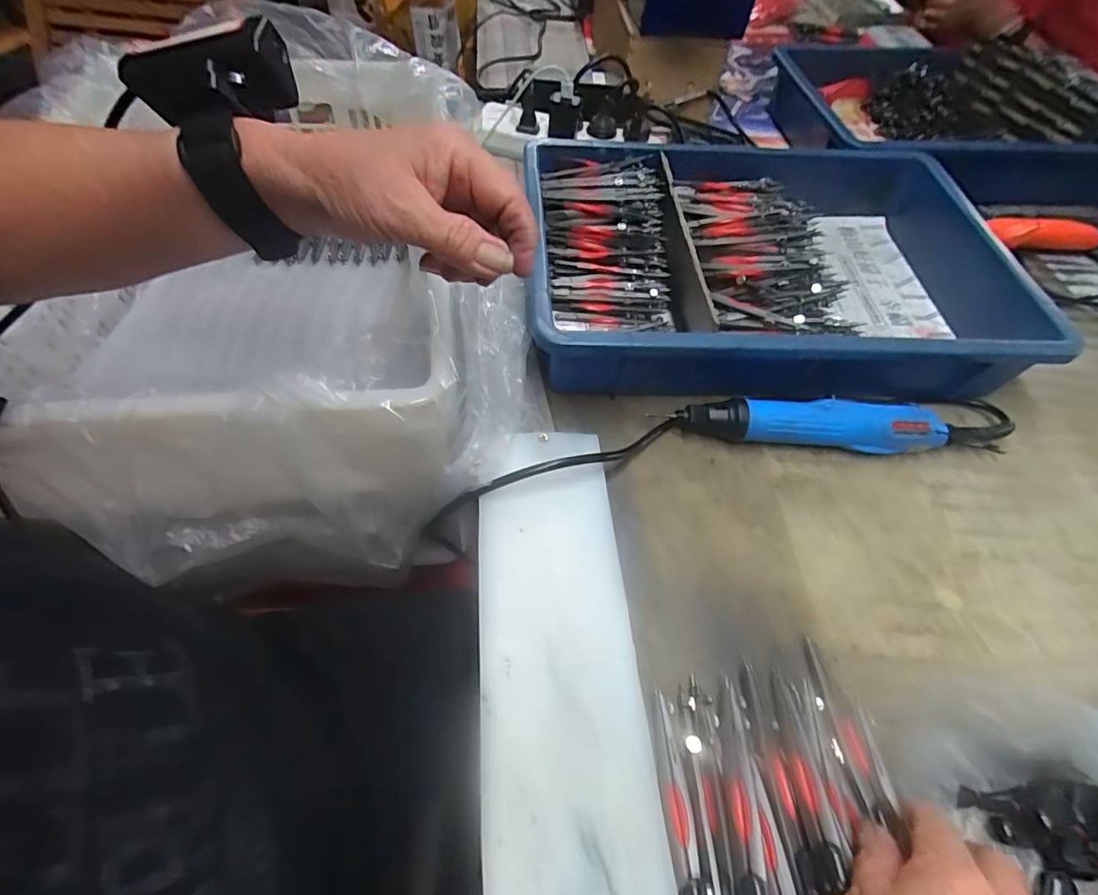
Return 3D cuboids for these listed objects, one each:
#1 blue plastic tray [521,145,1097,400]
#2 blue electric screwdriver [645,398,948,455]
[{"bbox_3d":[0.193,-0.169,0.484,0.409,0.079,0.275,1,56,-4],"label":"blue plastic tray"},{"bbox_3d":[0.199,-0.018,0.413,0.209,0.037,0.032,5,56,-1],"label":"blue electric screwdriver"}]

